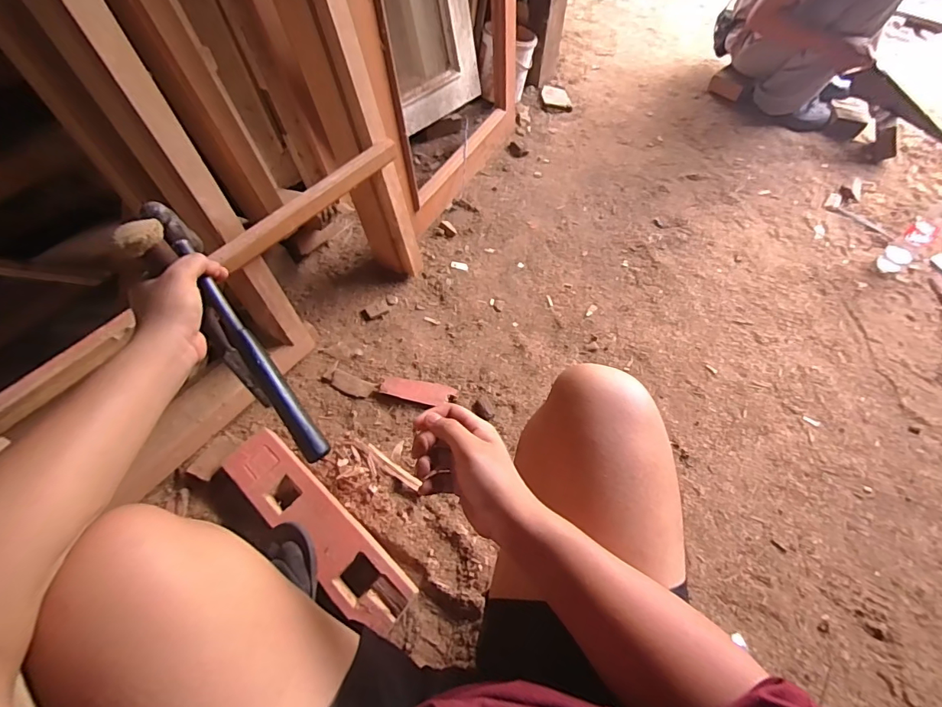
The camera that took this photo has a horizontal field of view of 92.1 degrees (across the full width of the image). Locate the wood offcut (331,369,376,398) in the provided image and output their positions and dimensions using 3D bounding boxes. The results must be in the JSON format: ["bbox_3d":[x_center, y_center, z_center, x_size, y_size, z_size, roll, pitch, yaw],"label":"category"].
[{"bbox_3d":[-0.254,0.065,0.962,0.096,0.005,0.040,21,61,11],"label":"wood offcut"}]

